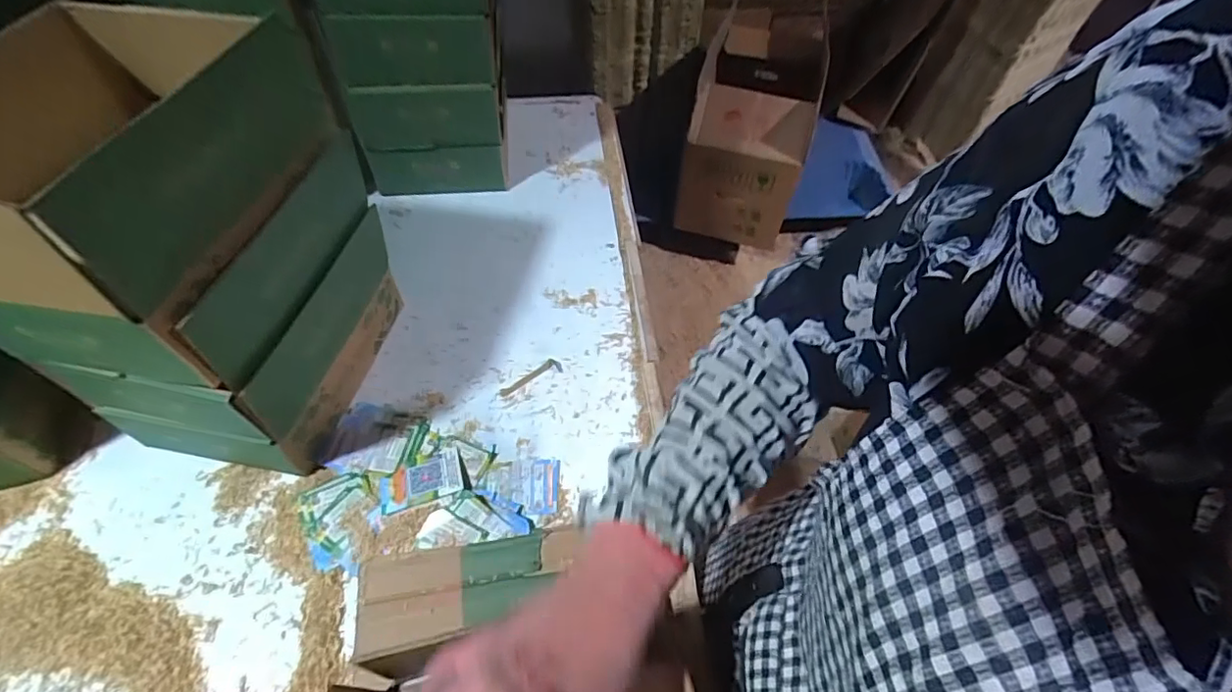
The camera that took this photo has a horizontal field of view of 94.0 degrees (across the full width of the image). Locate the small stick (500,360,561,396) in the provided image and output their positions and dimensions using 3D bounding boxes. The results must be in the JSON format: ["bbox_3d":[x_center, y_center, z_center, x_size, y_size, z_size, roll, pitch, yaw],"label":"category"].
[{"bbox_3d":[-0.107,0.040,0.719,0.082,0.004,0.022,-27,57,-20],"label":"small stick"}]

